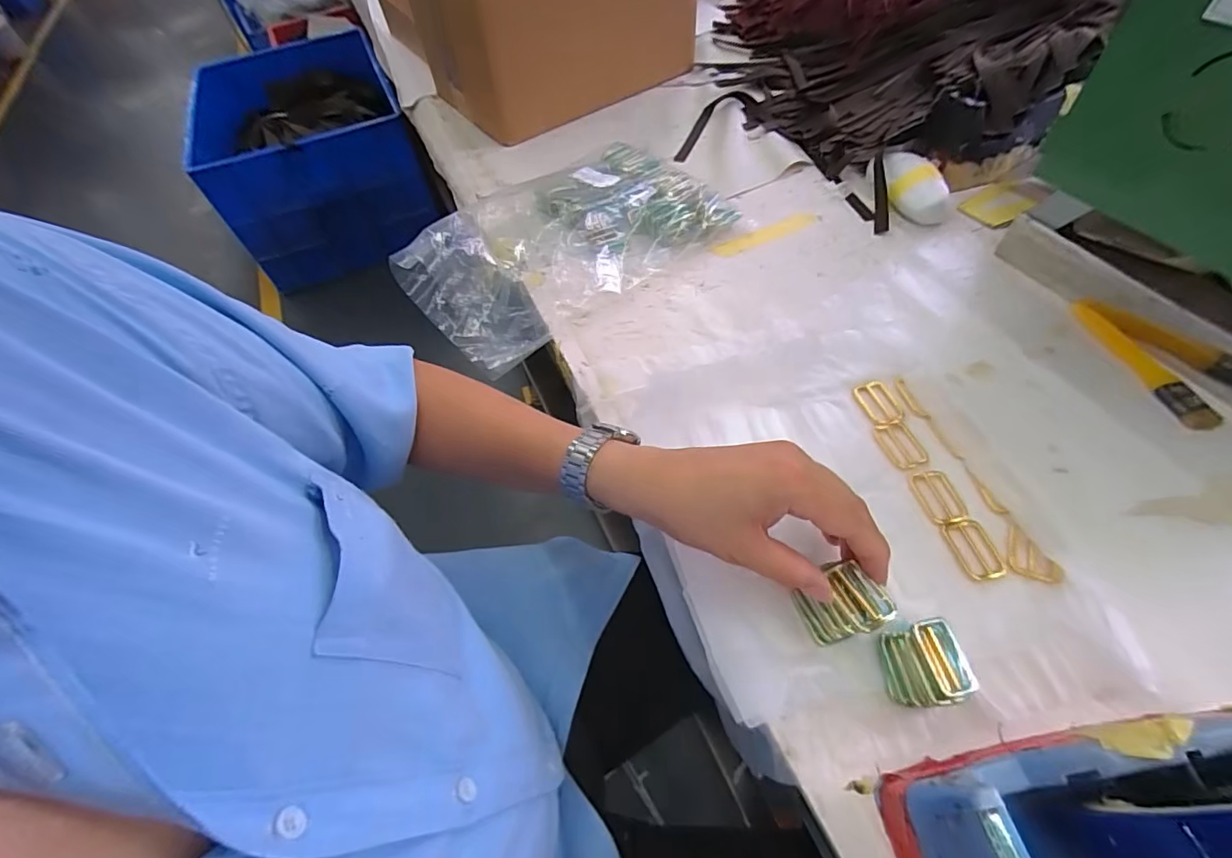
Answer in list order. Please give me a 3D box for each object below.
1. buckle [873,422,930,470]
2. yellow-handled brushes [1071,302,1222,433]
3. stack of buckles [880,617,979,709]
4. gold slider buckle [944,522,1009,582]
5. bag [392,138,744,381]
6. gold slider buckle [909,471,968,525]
[{"bbox_3d":[0.241,0.013,0.439,0.030,0.004,0.046,-16,55,-5],"label":"buckle"},{"bbox_3d":[0.469,-0.063,0.466,0.030,0.010,0.153,-13,55,-3],"label":"yellow-handled brushes"},{"bbox_3d":[0.197,0.149,0.330,0.043,0.030,0.047,-3,55,3],"label":"stack of buckles"},{"bbox_3d":[0.265,0.089,0.384,0.028,0.004,0.047,-8,55,0],"label":"gold slider buckle"},{"bbox_3d":[-0.054,-0.231,0.598,0.368,0.071,0.216,-34,59,-17],"label":"bag"},{"bbox_3d":[0.254,0.053,0.409,0.030,0.004,0.044,-10,55,-2],"label":"gold slider buckle"}]

